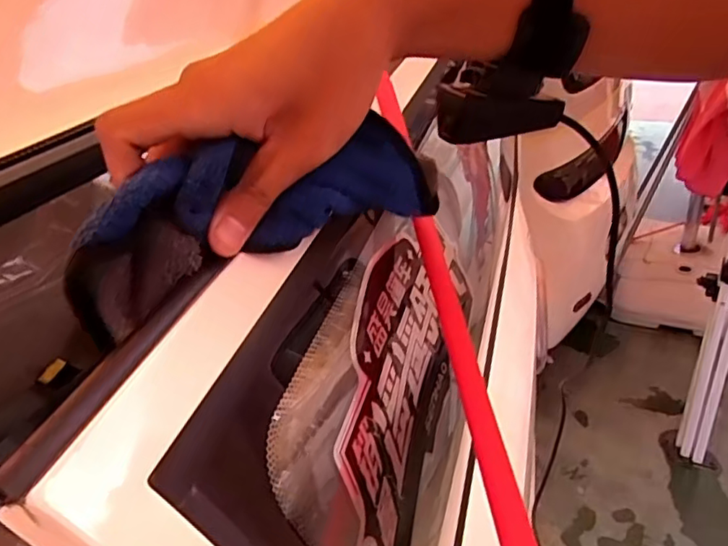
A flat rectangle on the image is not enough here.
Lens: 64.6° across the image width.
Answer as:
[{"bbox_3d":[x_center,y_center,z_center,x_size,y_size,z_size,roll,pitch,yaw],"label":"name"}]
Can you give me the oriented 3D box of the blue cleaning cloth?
[{"bbox_3d":[-0.040,-0.029,0.257,0.174,0.063,0.026,-21,37,-27],"label":"blue cleaning cloth"}]

